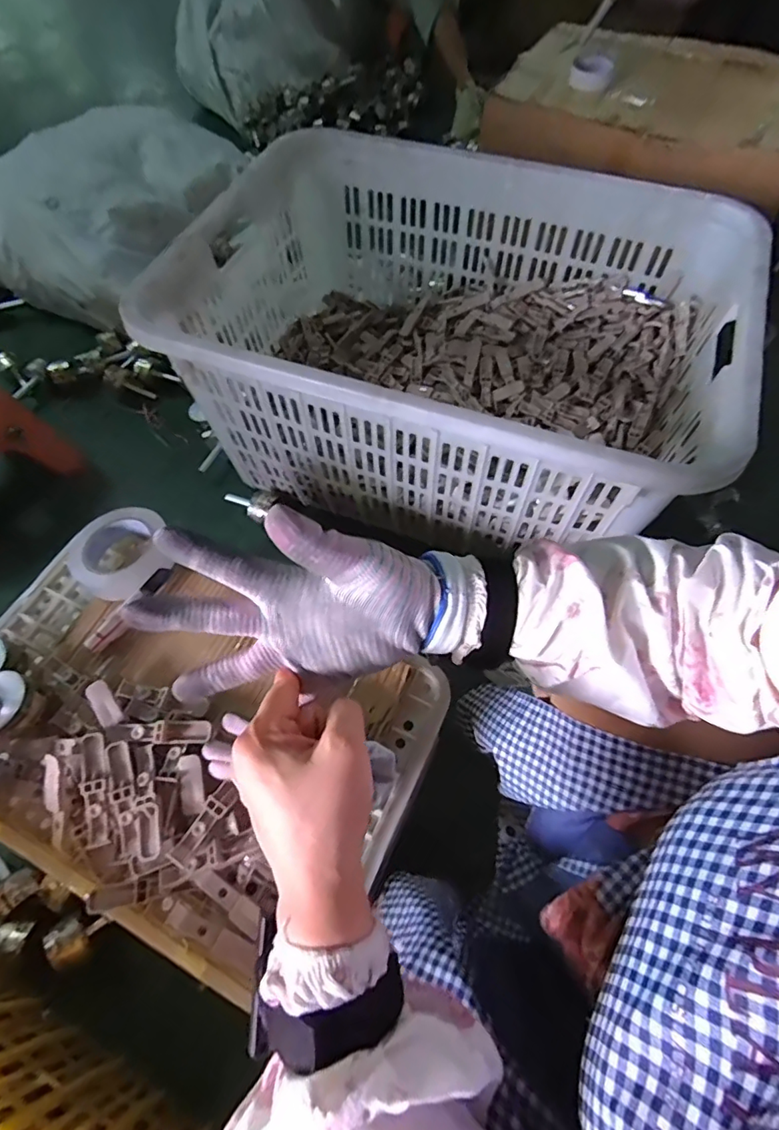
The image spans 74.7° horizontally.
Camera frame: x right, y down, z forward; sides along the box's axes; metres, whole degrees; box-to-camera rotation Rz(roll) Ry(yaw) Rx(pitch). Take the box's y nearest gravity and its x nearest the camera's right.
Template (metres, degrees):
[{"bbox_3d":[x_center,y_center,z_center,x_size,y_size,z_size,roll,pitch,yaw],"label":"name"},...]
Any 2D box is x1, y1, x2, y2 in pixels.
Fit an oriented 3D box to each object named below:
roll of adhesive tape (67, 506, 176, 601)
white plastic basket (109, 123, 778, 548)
[{"bbox_3d":[-0.318,-0.017,0.607,0.112,0.025,0.106,0,62,1],"label":"roll of adhesive tape"},{"bbox_3d":[0.090,-0.350,0.862,0.794,0.348,0.565,19,64,10],"label":"white plastic basket"}]

